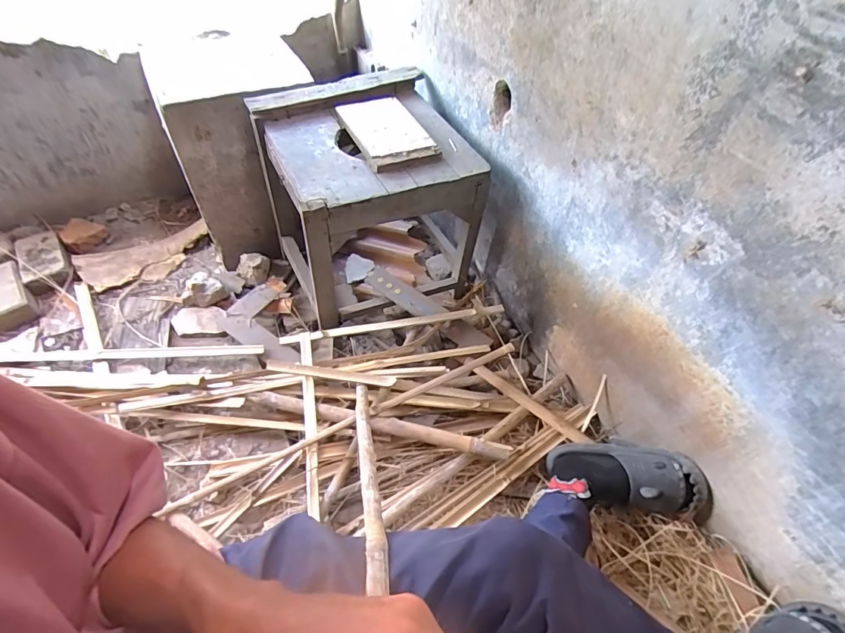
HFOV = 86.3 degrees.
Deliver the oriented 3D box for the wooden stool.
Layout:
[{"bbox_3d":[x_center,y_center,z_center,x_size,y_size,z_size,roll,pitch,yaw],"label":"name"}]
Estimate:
[{"bbox_3d":[-0.141,-0.300,1.176,0.450,0.430,0.448,-20,53,-16],"label":"wooden stool"}]

